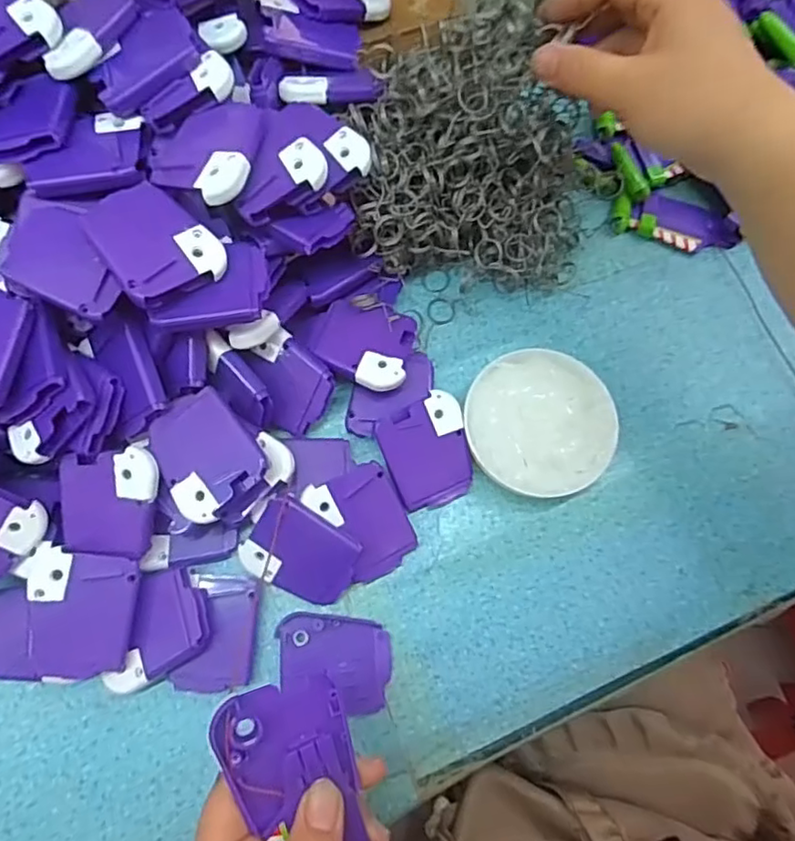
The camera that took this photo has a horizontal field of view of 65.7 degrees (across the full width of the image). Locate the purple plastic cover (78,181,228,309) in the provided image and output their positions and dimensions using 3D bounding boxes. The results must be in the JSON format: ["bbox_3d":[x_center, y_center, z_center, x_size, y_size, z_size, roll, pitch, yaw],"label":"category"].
[{"bbox_3d":[-0.122,-0.091,0.313,0.052,0.013,0.060,-32,77,-11],"label":"purple plastic cover"}]

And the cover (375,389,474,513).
[{"bbox_3d":[0.018,0.020,0.366,0.050,0.008,0.062,-21,96,-9],"label":"cover"}]

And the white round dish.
[{"bbox_3d":[0.087,0.001,0.378,0.088,0.025,0.087,1,73,-2],"label":"white round dish"}]

